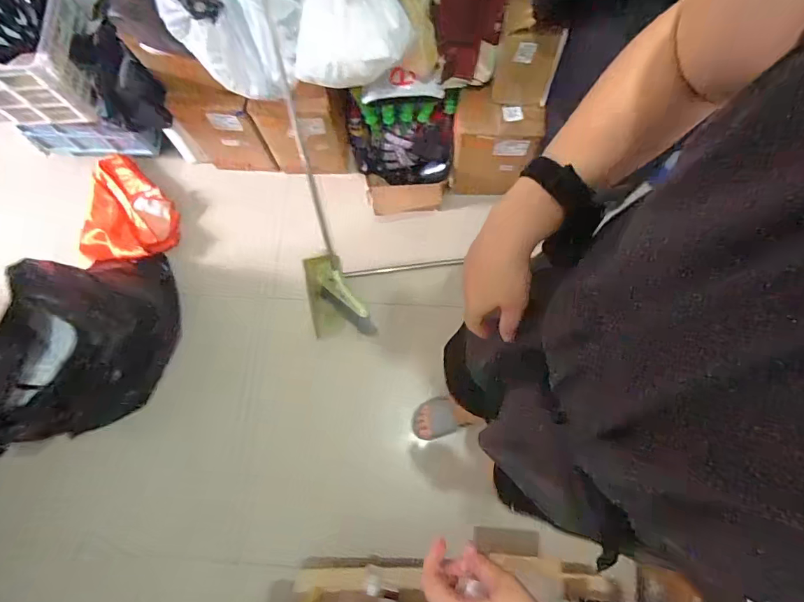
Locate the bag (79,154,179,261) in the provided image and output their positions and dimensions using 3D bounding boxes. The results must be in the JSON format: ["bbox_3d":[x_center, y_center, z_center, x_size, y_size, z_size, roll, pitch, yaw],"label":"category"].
[{"bbox_3d":[-0.985,-0.347,1.551,0.339,0.088,0.415,2,76,2],"label":"bag"}]

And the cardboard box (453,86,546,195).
[{"bbox_3d":[0.277,-0.487,1.406,0.235,0.393,0.143,2,76,2],"label":"cardboard box"}]

